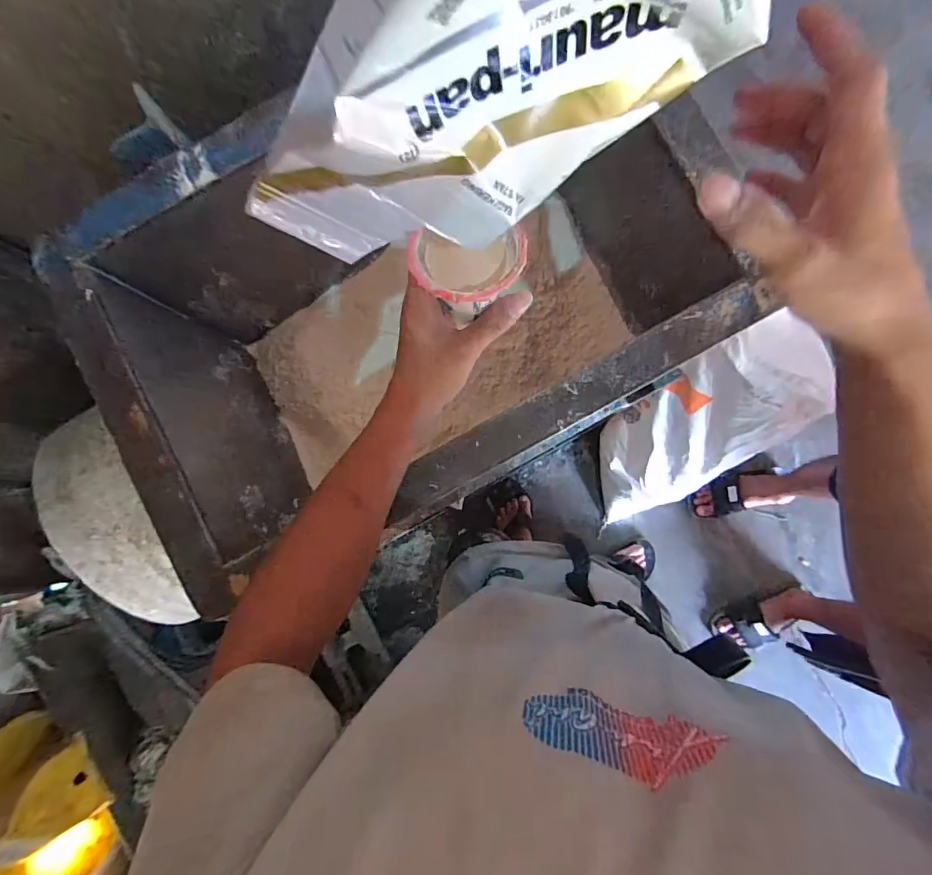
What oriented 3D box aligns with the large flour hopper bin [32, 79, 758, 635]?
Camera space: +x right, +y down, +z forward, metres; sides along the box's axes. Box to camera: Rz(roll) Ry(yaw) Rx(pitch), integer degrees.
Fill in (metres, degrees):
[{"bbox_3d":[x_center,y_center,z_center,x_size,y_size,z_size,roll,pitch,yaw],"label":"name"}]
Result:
[{"bbox_3d":[-0.067,-0.123,0.530,0.528,0.290,0.379,-26,82,1],"label":"large flour hopper bin"}]

